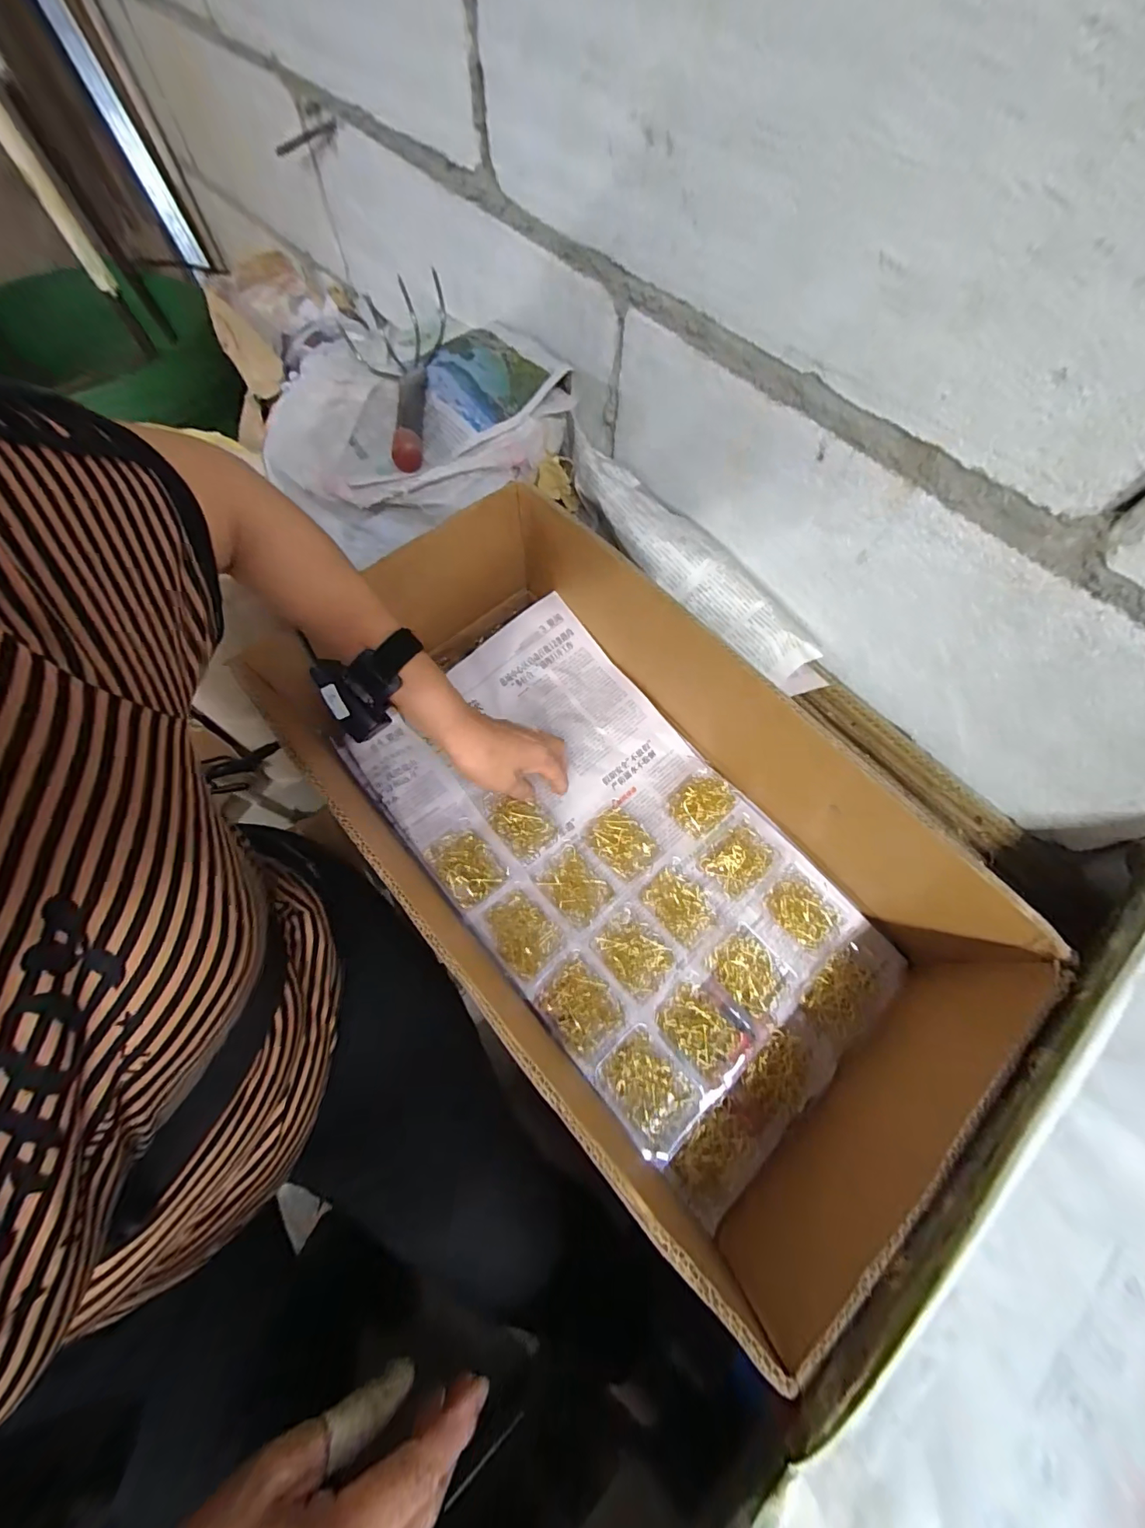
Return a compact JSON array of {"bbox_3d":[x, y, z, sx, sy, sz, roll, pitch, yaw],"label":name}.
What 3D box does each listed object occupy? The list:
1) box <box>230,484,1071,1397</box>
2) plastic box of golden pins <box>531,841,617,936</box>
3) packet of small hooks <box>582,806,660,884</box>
[{"bbox_3d":[0.041,0.072,0.465,0.329,0.230,0.630,-39,72,-15],"label":"box"},{"bbox_3d":[0.002,0.120,0.482,0.059,0.012,0.074,-39,72,-15],"label":"plastic box of golden pins"},{"bbox_3d":[0.051,0.079,0.497,0.074,0.008,0.055,41,72,16],"label":"packet of small hooks"}]

